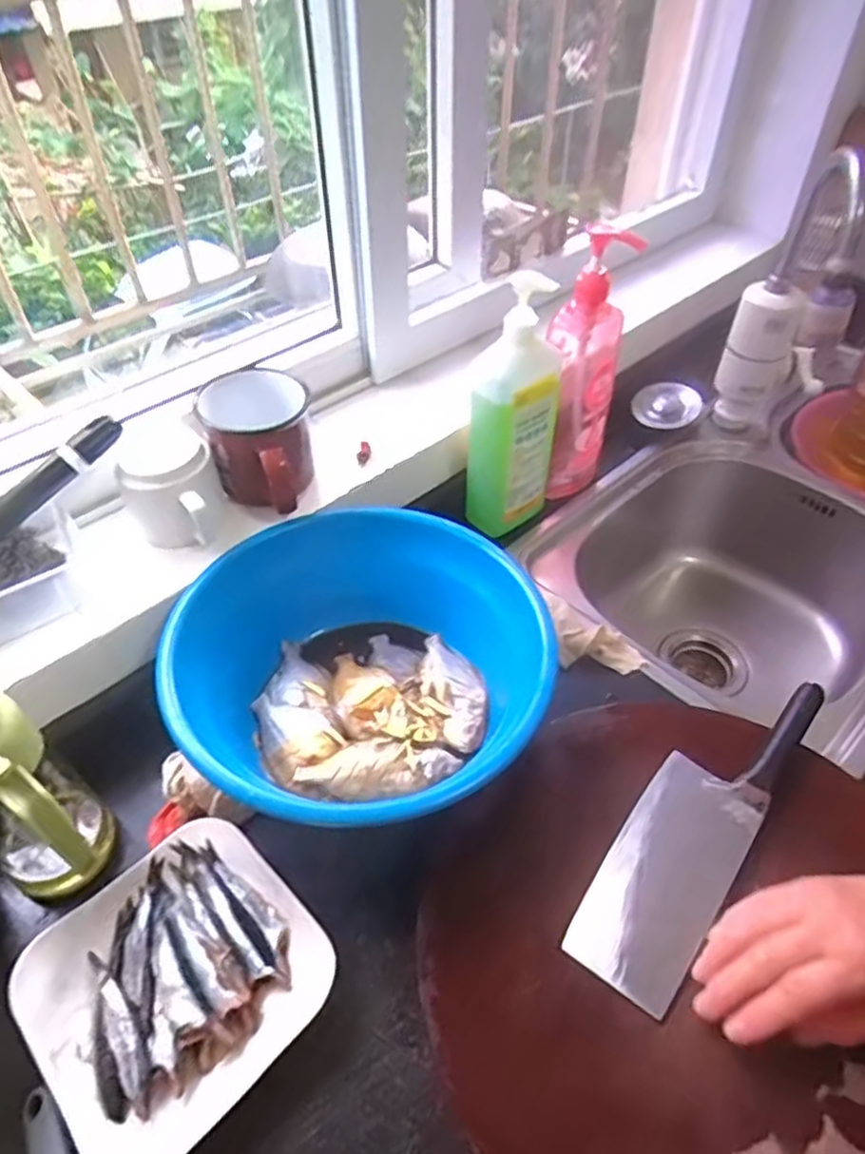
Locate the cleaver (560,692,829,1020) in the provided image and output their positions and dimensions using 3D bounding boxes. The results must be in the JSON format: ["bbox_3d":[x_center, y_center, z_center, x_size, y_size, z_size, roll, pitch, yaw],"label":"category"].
[{"bbox_3d":[0.195,0.168,0.508,0.076,0.027,0.273,29,53,26],"label":"cleaver"}]

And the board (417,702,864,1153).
[{"bbox_3d":[0.176,0.241,0.454,0.348,0.019,0.340,-35,55,-28],"label":"board"}]

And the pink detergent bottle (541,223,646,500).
[{"bbox_3d":[0.158,-0.207,0.723,0.071,0.281,0.060,0,46,1],"label":"pink detergent bottle"}]

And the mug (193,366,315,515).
[{"bbox_3d":[-0.150,-0.112,0.623,0.090,0.100,0.102,-12,47,-10],"label":"mug"}]

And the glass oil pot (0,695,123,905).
[{"bbox_3d":[-0.265,0.150,0.456,0.085,0.166,0.069,32,55,28],"label":"glass oil pot"}]

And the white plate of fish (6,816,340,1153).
[{"bbox_3d":[-0.166,0.264,0.462,0.162,0.041,0.169,34,55,29],"label":"white plate of fish"}]

